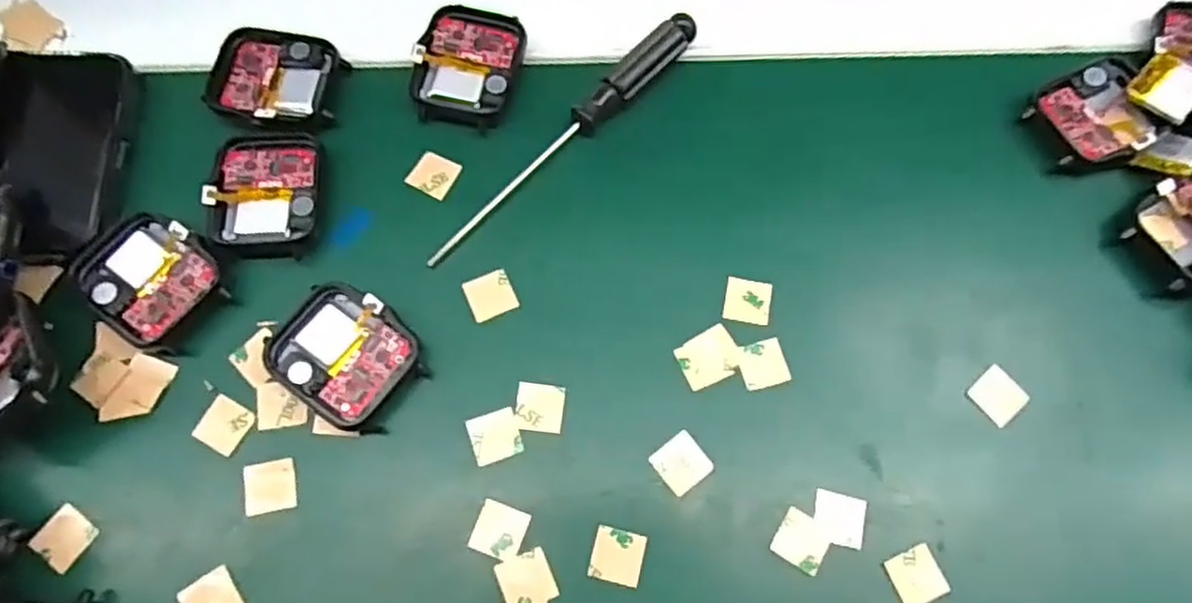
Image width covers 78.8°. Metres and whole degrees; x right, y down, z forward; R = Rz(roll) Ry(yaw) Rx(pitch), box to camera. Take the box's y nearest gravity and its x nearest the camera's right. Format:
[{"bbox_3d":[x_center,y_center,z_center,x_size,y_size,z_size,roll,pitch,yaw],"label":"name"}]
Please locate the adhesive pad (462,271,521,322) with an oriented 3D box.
[{"bbox_3d":[-0.036,-0.002,0.248,0.016,0.004,0.016,-24,75,-8],"label":"adhesive pad"}]

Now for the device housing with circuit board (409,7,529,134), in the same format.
[{"bbox_3d":[-0.047,-0.088,0.271,0.037,0.009,0.045,13,73,3],"label":"device housing with circuit board"}]

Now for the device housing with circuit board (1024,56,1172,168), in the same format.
[{"bbox_3d":[0.185,-0.069,0.266,0.042,0.010,0.038,-22,74,-8],"label":"device housing with circuit board"}]

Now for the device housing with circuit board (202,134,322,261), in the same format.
[{"bbox_3d":[-0.113,-0.038,0.250,0.036,0.006,0.046,4,73,0],"label":"device housing with circuit board"}]

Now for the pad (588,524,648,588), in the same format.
[{"bbox_3d":[0.007,0.077,0.220,0.015,0.004,0.015,13,73,3],"label":"pad"}]

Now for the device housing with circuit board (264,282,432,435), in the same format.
[{"bbox_3d":[-0.081,0.017,0.234,0.045,0.011,0.037,36,76,10],"label":"device housing with circuit board"}]

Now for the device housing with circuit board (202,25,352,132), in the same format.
[{"bbox_3d":[-0.117,-0.081,0.266,0.044,0.007,0.040,11,73,2],"label":"device housing with circuit board"}]

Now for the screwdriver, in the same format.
[{"bbox_3d":[-0.011,-0.060,0.262,0.011,0.010,0.131,44,77,11],"label":"screwdriver"}]

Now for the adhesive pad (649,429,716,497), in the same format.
[{"bbox_3d":[0.027,0.051,0.229,0.016,0.004,0.016,-38,77,-12],"label":"adhesive pad"}]

